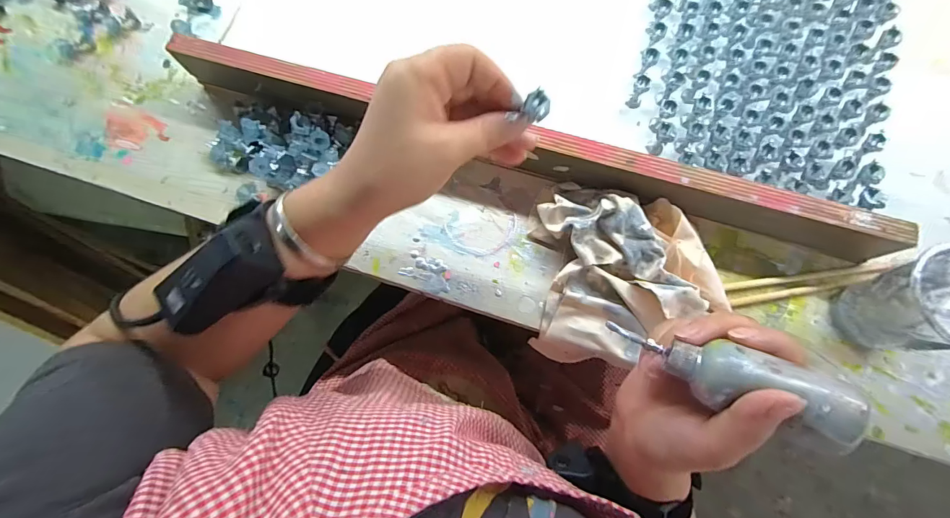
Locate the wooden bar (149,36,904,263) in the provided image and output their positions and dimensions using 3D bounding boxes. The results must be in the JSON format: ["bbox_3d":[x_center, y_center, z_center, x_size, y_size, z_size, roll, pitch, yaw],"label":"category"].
[{"bbox_3d":[0.024,-0.090,0.342,0.588,0.052,0.031,16,75,5],"label":"wooden bar"}]

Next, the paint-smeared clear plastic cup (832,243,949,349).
[{"bbox_3d":[0.300,0.033,0.285,0.066,0.080,0.063,0,75,1],"label":"paint-smeared clear plastic cup"}]

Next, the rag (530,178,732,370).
[{"bbox_3d":[0.117,0.007,0.317,0.133,0.034,0.135,1,75,1],"label":"rag"}]

